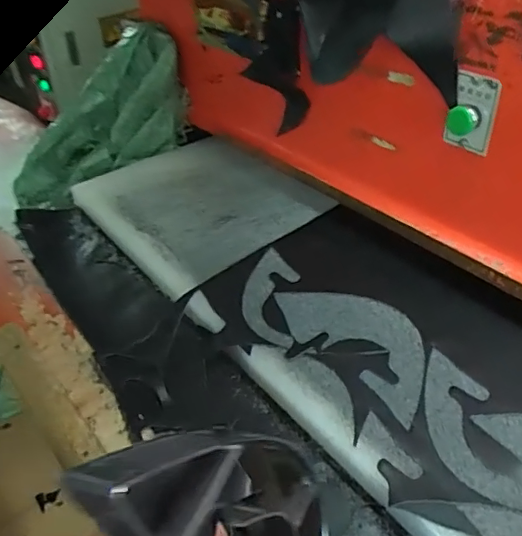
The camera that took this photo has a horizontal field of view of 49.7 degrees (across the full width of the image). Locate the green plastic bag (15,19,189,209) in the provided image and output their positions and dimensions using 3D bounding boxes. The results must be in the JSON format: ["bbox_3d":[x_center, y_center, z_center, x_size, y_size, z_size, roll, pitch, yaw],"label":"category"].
[{"bbox_3d":[-0.272,-0.241,1.022,0.378,0.176,0.124,-41,37,11],"label":"green plastic bag"}]

